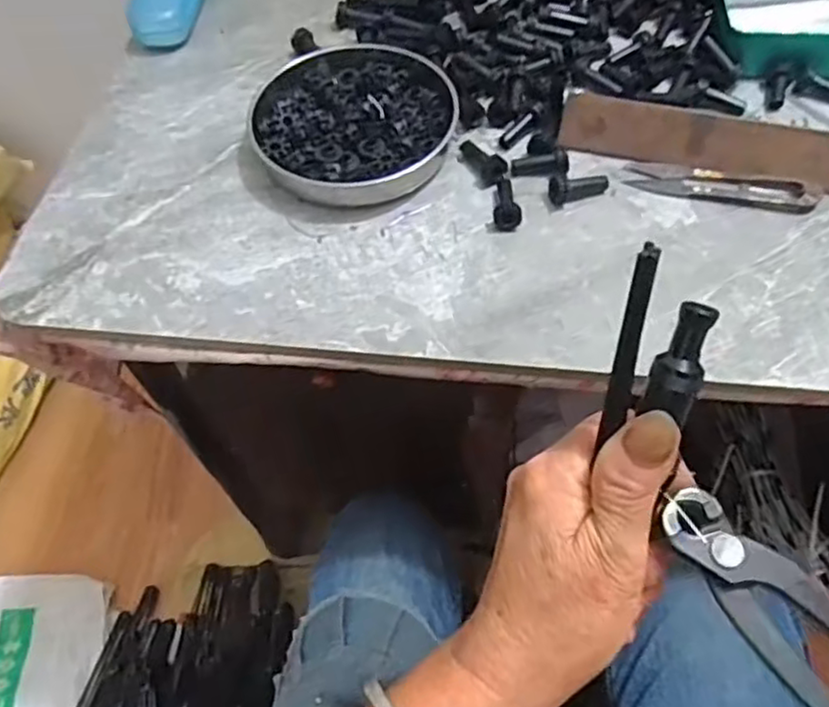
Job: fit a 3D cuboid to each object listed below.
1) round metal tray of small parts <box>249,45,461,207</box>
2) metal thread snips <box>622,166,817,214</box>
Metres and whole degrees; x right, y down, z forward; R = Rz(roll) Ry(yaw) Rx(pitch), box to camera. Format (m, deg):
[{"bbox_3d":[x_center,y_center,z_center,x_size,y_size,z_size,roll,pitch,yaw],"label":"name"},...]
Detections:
[{"bbox_3d":[-0.043,-0.162,0.473,0.135,0.023,0.135,-1,59,2],"label":"round metal tray of small parts"},{"bbox_3d":[0.197,-0.106,0.444,0.113,0.010,0.022,12,60,10],"label":"metal thread snips"}]

